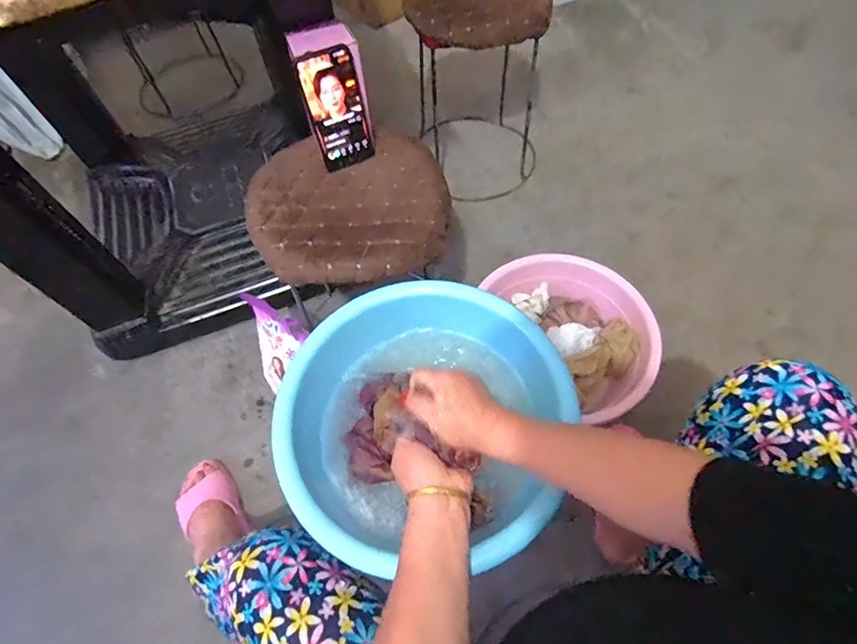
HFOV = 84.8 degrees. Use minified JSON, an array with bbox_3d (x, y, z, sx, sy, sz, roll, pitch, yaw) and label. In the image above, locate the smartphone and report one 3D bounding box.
[{"bbox_3d":[-0.126,-0.293,0.656,0.079,0.151,0.015,-24,49,-11],"label":"smartphone"}]

